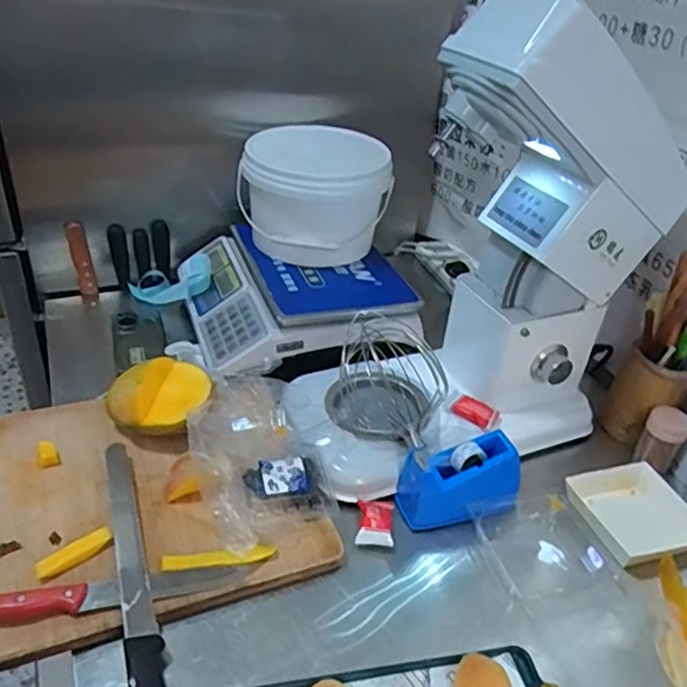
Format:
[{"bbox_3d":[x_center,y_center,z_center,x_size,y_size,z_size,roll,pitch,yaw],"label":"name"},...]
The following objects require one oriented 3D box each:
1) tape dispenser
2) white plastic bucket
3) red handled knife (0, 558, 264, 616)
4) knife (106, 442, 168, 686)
[{"bbox_3d":[0.141,0.162,0.737,0.135,0.088,0.057,-4,36,-14],"label":"tape dispenser"},{"bbox_3d":[-0.050,-0.254,1.029,0.242,0.168,0.196,2,35,-6],"label":"white plastic bucket"},{"bbox_3d":[-0.222,0.238,0.599,0.279,0.020,0.030,-5,37,-16],"label":"red handled knife"},{"bbox_3d":[-0.207,0.235,0.615,0.032,0.014,0.359,-9,38,-20],"label":"knife"}]

